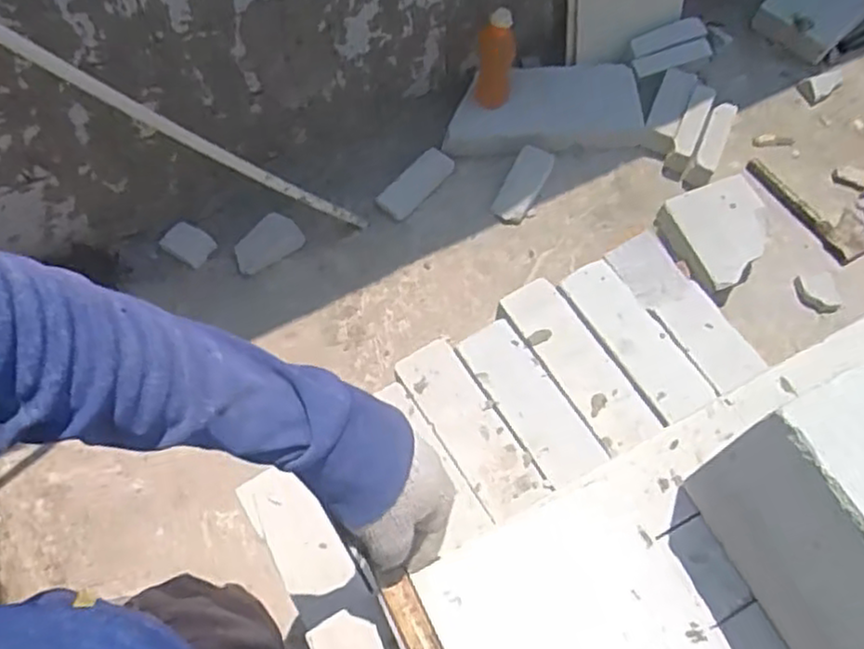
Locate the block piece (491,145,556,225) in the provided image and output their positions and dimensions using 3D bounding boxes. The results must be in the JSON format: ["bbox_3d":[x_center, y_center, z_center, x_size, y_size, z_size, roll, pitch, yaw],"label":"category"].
[{"bbox_3d":[0.201,-0.313,1.635,0.085,0.041,0.187,31,96,13],"label":"block piece"}]

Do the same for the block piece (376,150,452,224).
[{"bbox_3d":[-0.038,-0.323,1.669,0.079,0.031,0.194,42,73,16],"label":"block piece"}]

